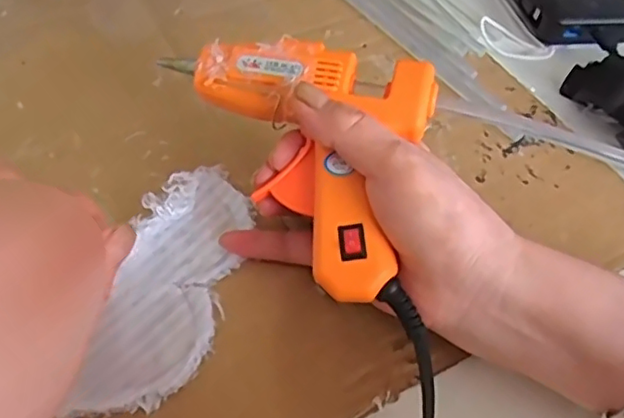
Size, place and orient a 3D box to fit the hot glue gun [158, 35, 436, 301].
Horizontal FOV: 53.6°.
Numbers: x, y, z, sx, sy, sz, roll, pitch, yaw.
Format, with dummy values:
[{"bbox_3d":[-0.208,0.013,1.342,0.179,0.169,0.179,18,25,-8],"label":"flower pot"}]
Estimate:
[{"bbox_3d":[-0.014,-0.024,0.287,0.121,0.028,0.109,14,78,9],"label":"hot glue gun"}]

